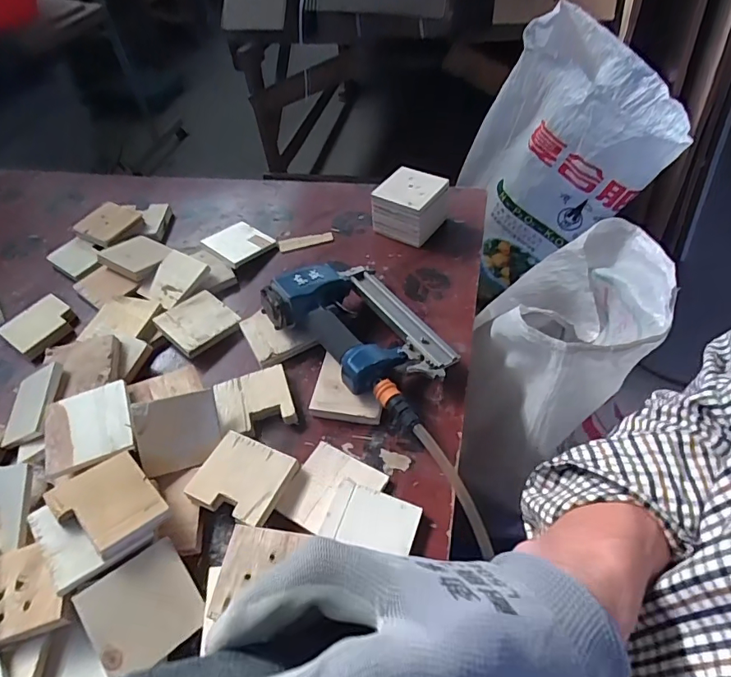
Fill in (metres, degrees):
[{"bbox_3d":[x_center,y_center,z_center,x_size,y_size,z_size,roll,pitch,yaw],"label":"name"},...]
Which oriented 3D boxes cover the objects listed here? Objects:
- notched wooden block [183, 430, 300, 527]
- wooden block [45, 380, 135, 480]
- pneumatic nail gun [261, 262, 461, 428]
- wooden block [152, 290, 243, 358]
[{"bbox_3d":[-0.132,0.152,0.539,0.091,0.025,0.084,16,53,18],"label":"notched wooden block"},{"bbox_3d":[-0.310,0.099,0.554,0.093,0.012,0.096,-18,50,-9],"label":"wooden block"},{"bbox_3d":[0.005,-0.016,0.644,0.255,0.075,0.157,34,60,29],"label":"pneumatic nail gun"},{"bbox_3d":[-0.240,-0.025,0.707,0.092,0.015,0.095,-37,56,-23],"label":"wooden block"}]

